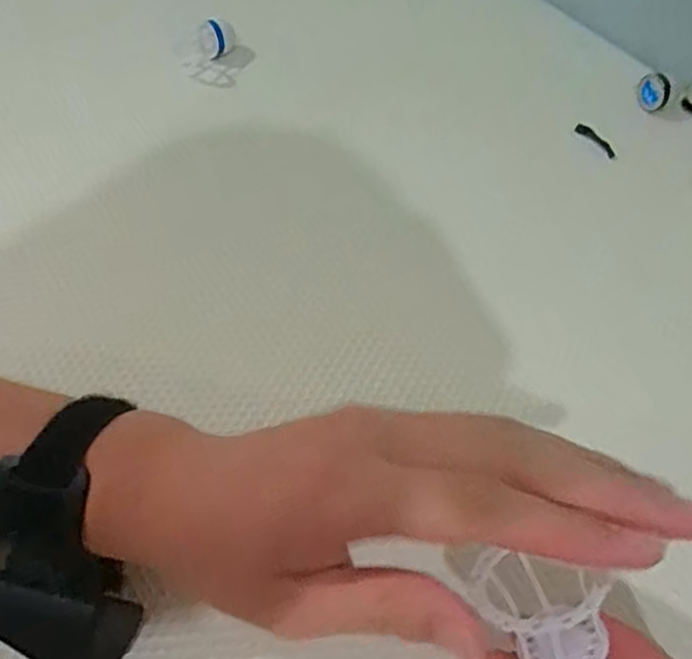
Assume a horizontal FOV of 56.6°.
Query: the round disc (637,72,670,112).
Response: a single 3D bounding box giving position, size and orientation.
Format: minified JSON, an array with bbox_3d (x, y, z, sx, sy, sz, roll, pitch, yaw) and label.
[{"bbox_3d":[0.231,-0.177,0.481,0.022,0.027,0.008,-4,9,30],"label":"round disc"}]

